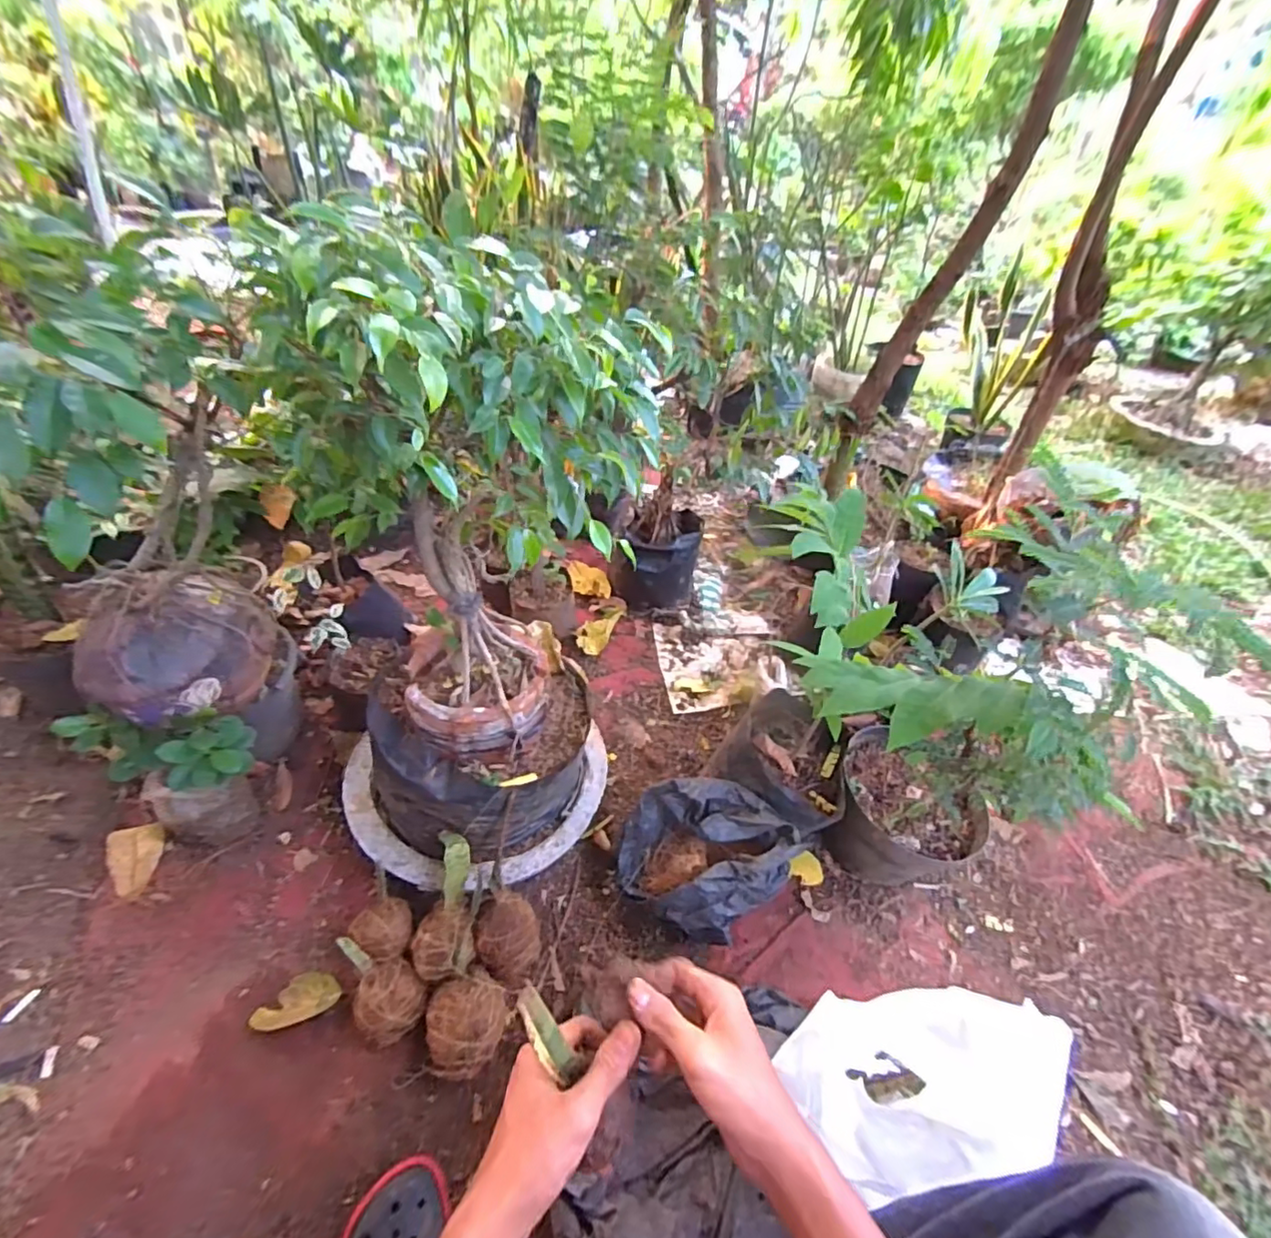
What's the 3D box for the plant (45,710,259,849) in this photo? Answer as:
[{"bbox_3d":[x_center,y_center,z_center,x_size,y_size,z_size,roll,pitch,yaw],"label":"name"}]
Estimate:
[{"bbox_3d":[-0.627,0.205,0.805,0.180,0.207,0.128,19,44,15],"label":"plant"}]

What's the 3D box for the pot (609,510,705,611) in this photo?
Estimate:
[{"bbox_3d":[0.046,-0.135,1.263,0.188,0.144,0.178,3,42,-2],"label":"pot"}]

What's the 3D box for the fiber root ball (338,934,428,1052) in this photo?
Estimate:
[{"bbox_3d":[-0.313,0.450,0.701,0.120,0.081,0.076,30,48,26],"label":"fiber root ball"}]

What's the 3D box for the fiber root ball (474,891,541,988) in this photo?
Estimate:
[{"bbox_3d":[-0.162,0.412,0.738,0.076,0.086,0.086,6,42,2],"label":"fiber root ball"}]

